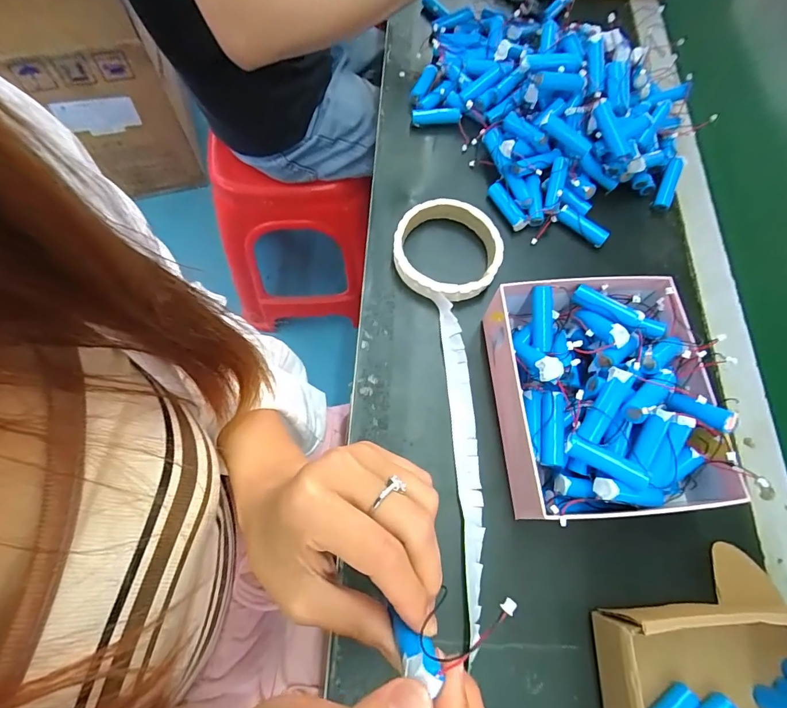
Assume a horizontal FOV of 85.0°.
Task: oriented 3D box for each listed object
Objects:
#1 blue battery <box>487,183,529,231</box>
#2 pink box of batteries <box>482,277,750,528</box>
[{"bbox_3d":[0.107,-0.138,0.400,0.014,0.011,0.048,-25,72,-13],"label":"blue battery"},{"bbox_3d":[0.148,0.027,0.310,0.140,0.073,0.167,-5,68,-5],"label":"pink box of batteries"}]

